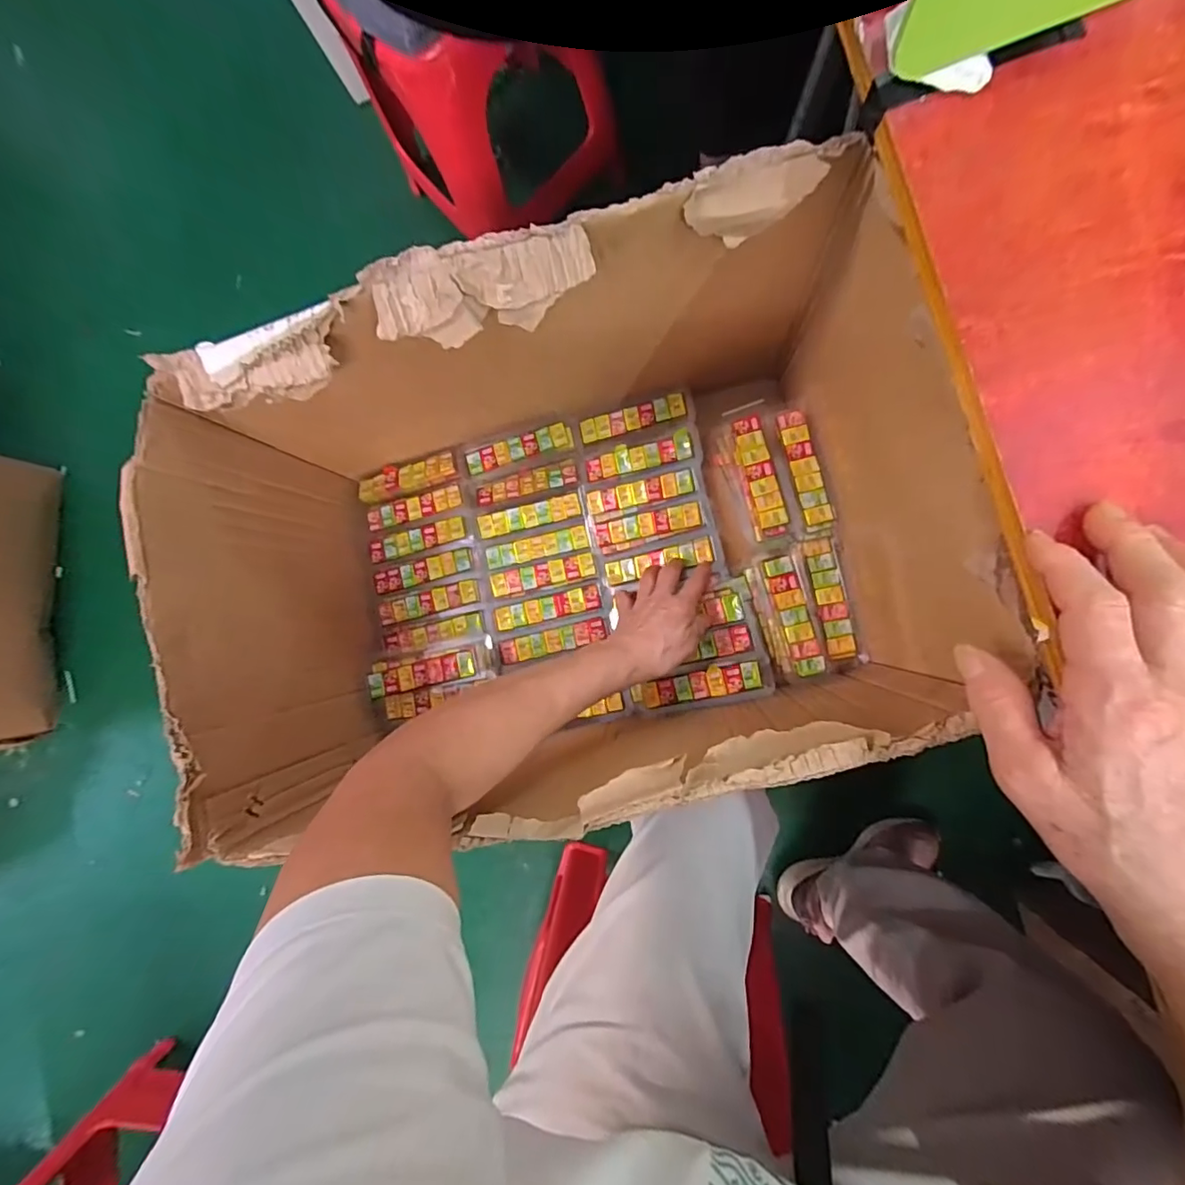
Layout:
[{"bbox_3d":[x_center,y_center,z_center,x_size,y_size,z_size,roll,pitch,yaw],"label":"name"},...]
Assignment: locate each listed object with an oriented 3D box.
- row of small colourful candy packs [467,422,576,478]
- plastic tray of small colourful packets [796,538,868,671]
[{"bbox_3d":[-0.084,-0.165,0.597,0.126,0.013,0.033,-14,85,8],"label":"row of small colourful candy packs"},{"bbox_3d":[0.244,0.007,0.528,0.039,0.011,0.127,-13,85,9],"label":"plastic tray of small colourful packets"}]

